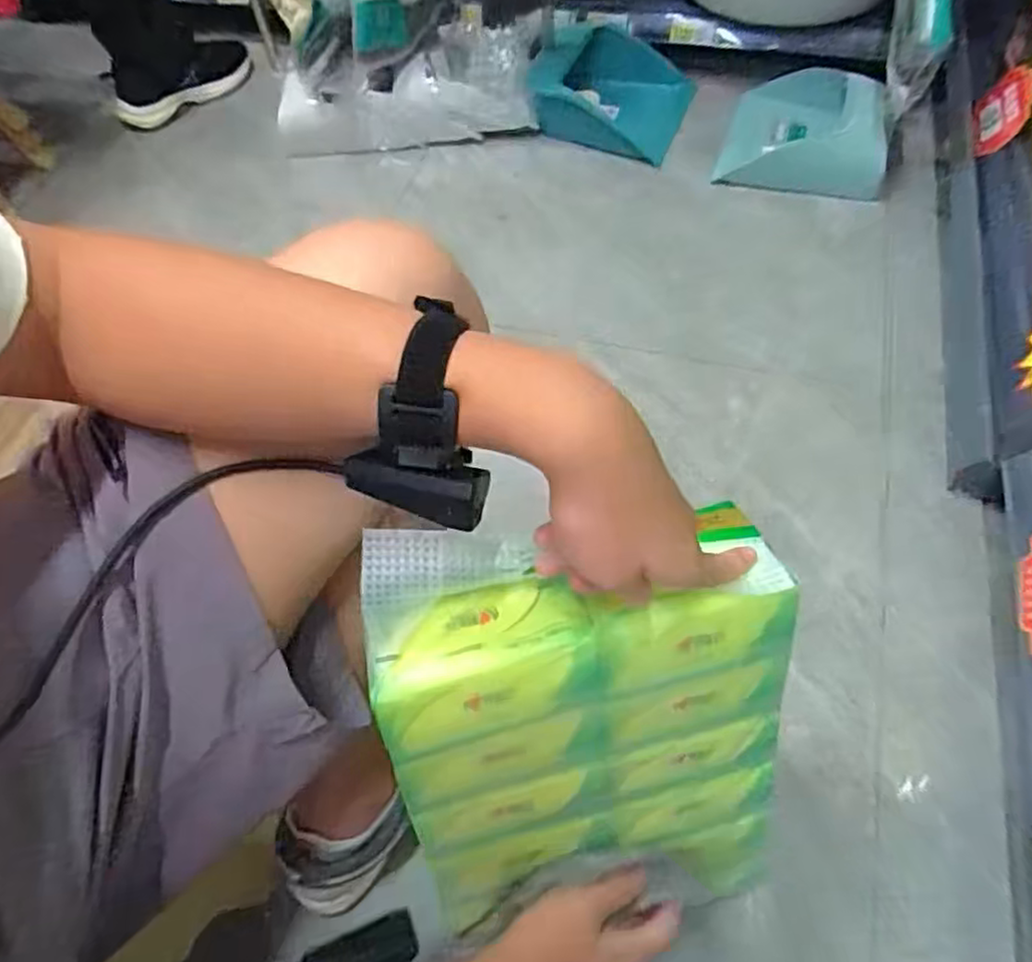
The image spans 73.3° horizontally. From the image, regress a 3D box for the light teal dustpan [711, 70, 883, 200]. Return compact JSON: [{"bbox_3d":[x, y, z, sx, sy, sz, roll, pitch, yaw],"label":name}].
[{"bbox_3d":[0.468,-0.565,1.107,0.250,0.087,0.241,17,61,14],"label":"light teal dustpan"}]

